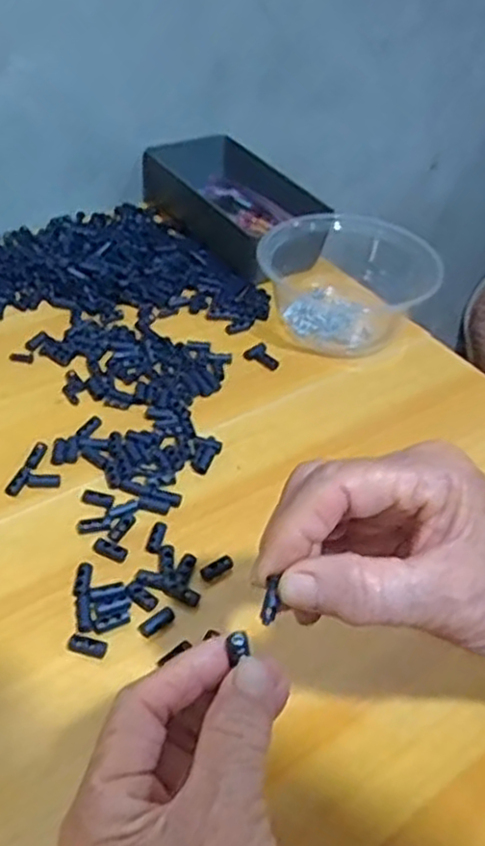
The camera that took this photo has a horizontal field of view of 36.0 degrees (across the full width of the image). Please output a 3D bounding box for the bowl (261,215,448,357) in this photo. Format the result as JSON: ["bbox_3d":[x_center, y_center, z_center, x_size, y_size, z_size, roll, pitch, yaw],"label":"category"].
[{"bbox_3d":[0.078,-0.119,0.598,0.122,0.062,0.113,31,49,23],"label":"bowl"}]

